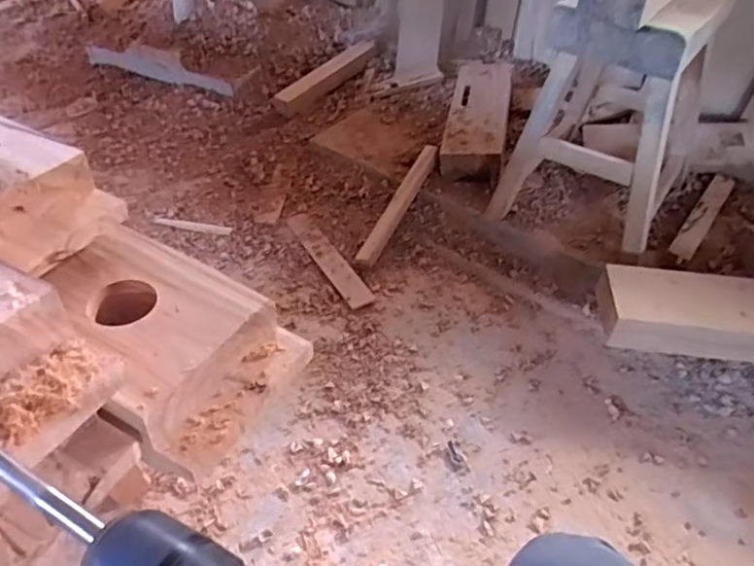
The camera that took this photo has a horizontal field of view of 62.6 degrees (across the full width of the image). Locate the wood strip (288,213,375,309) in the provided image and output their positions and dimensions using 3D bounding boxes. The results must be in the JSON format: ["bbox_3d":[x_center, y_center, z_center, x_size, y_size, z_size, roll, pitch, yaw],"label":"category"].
[{"bbox_3d":[-0.111,-0.059,1.423,0.060,0.008,0.331,-22,50,-22],"label":"wood strip"}]

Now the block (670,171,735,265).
[{"bbox_3d":[0.713,-0.154,1.346,0.045,0.025,0.313,28,48,25],"label":"block"}]

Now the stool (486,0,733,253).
[{"bbox_3d":[0.468,-0.384,1.225,0.329,0.566,0.418,24,46,22],"label":"stool"}]

